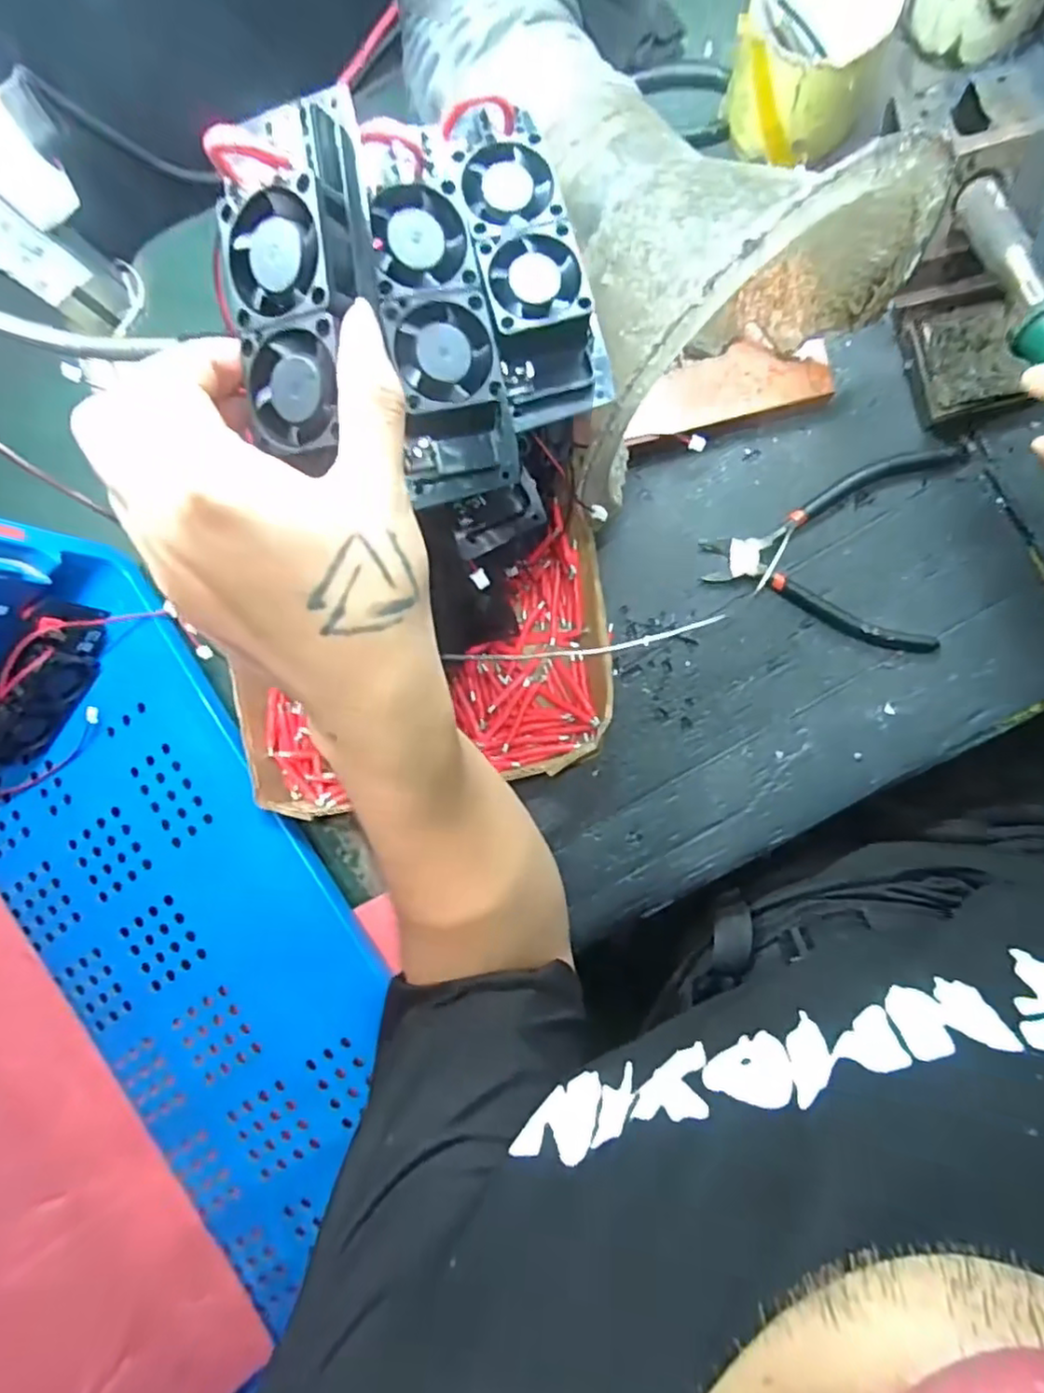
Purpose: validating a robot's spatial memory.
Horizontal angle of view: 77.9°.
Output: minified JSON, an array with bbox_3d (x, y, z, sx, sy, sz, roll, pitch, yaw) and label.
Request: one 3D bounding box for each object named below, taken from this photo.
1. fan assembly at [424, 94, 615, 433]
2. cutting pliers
[{"bbox_3d":[-0.001,-0.183,0.267,0.045,0.028,0.130,-18,86,7],"label":"fan assembly"},{"bbox_3d":[0.194,-0.095,0.407,0.146,0.017,0.124,5,89,8],"label":"cutting pliers"}]

